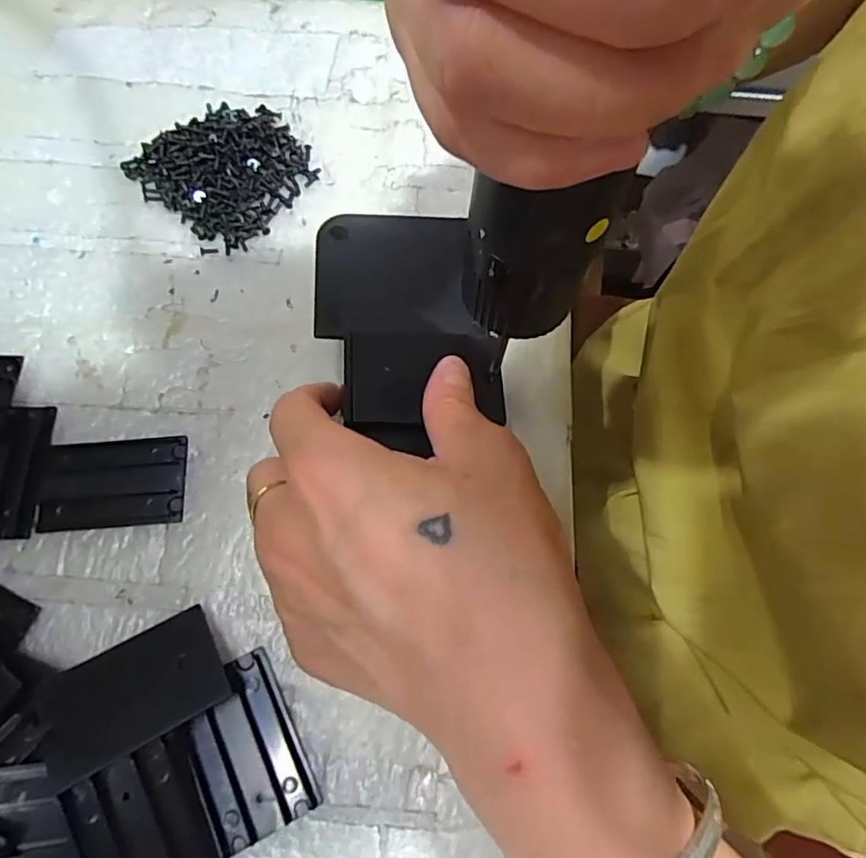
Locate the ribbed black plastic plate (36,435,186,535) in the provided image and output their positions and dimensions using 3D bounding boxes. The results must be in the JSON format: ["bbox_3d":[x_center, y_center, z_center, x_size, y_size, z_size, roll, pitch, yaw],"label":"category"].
[{"bbox_3d":[-0.127,0.021,0.224,0.055,0.004,0.035,-5,70,-1],"label":"ribbed black plastic plate"}]

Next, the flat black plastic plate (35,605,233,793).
[{"bbox_3d":[-0.100,0.088,0.189,0.054,0.004,0.036,-25,55,-18],"label":"flat black plastic plate"}]

